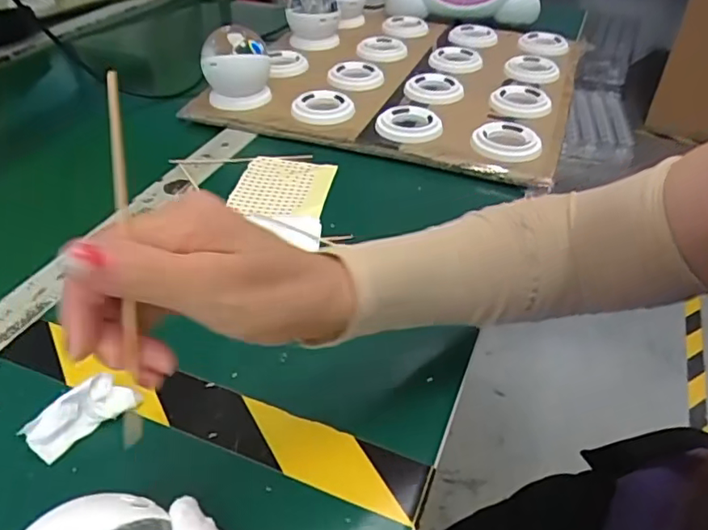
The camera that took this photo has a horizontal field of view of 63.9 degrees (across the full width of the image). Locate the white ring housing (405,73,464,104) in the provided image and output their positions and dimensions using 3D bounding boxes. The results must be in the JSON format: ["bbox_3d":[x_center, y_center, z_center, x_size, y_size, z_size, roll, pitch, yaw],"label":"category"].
[{"bbox_3d":[0.101,-0.223,0.721,0.072,0.017,0.082,10,40,6],"label":"white ring housing"}]

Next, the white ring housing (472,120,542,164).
[{"bbox_3d":[0.167,-0.133,0.608,0.069,0.015,0.074,24,45,24],"label":"white ring housing"}]

